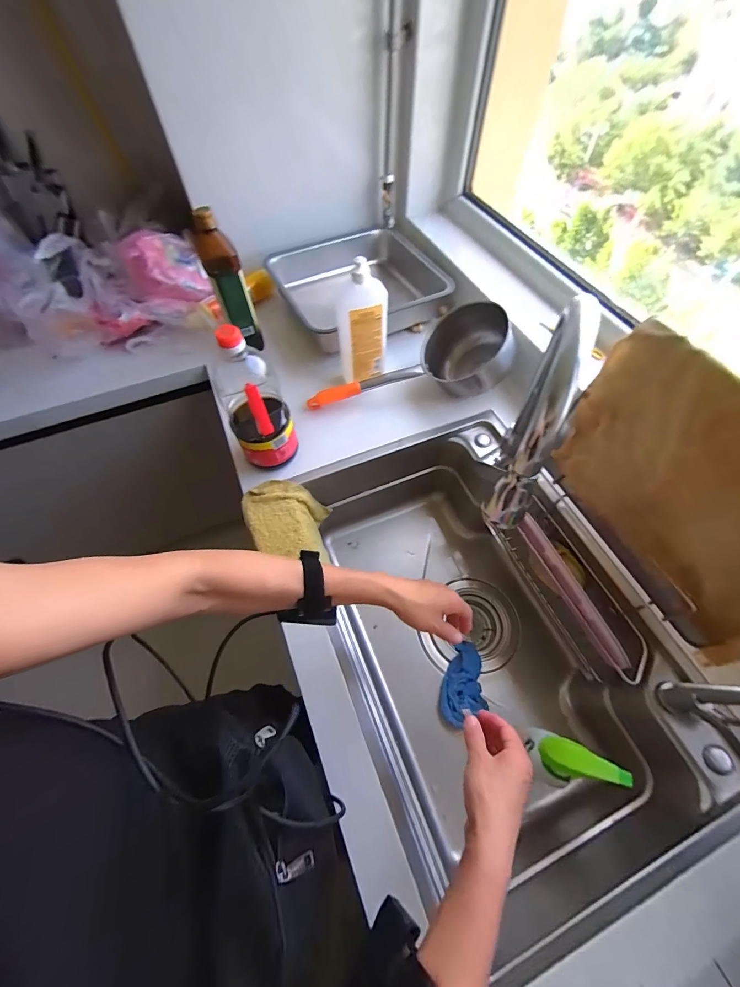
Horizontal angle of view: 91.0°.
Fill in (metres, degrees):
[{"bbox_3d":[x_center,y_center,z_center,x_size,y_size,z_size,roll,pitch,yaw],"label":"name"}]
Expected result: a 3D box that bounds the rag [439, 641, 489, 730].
[{"bbox_3d":[0.178,0.352,0.682,0.073,0.028,0.161,20,42,12],"label":"rag"}]

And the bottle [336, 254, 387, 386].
[{"bbox_3d":[-0.014,-0.319,0.697,0.092,0.240,0.091,-4,60,-2],"label":"bottle"}]

